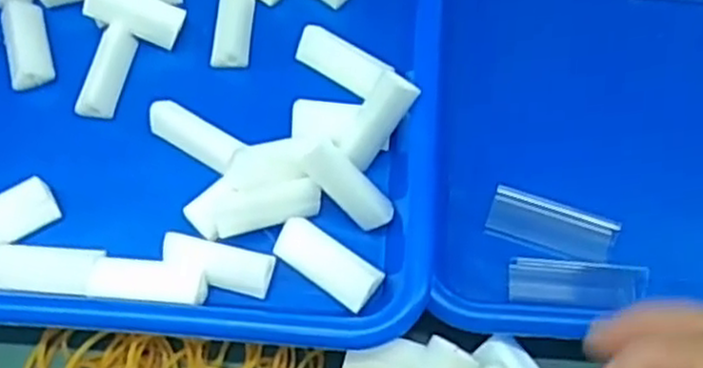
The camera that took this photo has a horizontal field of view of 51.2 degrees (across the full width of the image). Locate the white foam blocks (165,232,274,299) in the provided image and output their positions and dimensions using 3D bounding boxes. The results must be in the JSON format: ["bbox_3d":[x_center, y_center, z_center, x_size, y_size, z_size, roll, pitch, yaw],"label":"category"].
[{"bbox_3d":[-0.056,0.035,0.311,0.046,0.012,0.017,11,63,6],"label":"white foam blocks"}]

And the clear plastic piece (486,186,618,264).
[{"bbox_3d":[0.088,0.019,0.323,0.053,0.010,0.021,19,65,11],"label":"clear plastic piece"}]

